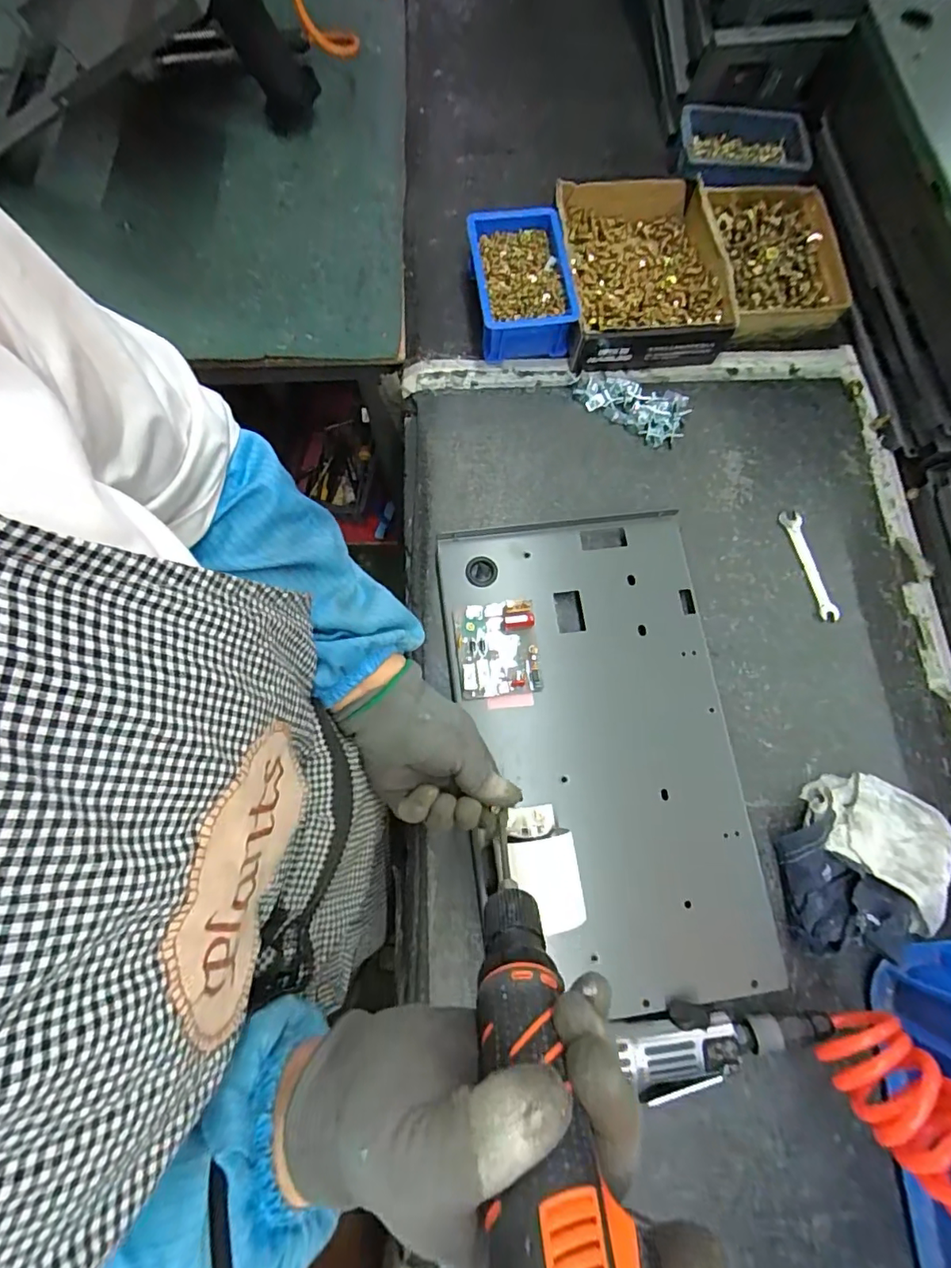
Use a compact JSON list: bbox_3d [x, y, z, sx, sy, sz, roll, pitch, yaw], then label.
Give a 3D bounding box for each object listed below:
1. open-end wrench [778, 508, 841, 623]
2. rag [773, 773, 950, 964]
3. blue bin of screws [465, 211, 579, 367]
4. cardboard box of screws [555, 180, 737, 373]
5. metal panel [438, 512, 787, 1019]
[{"bbox_3d":[0.336,-0.069,0.531,0.024,0.005,0.119,-10,76,-4],"label":"open-end wrench"},{"bbox_3d":[0.333,0.192,0.444,0.149,0.043,0.138,-5,76,-2],"label":"rag"},{"bbox_3d":[0.049,-0.371,0.563,0.104,0.057,0.137,-5,76,-3],"label":"blue bin of screws"},{"bbox_3d":[0.177,-0.378,0.557,0.176,0.061,0.186,-2,75,-2],"label":"cardboard box of screws"},{"bbox_3d":[0.107,0.095,0.457,0.242,0.035,0.414,-6,74,-4],"label":"metal panel"}]

